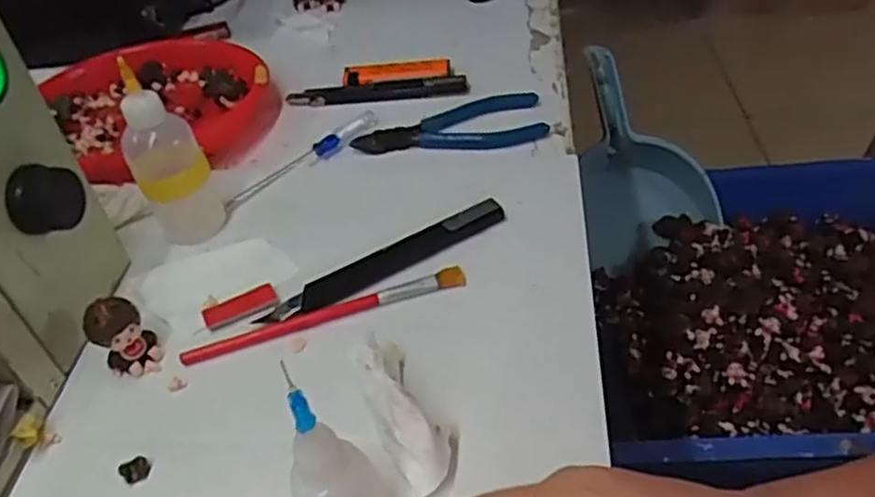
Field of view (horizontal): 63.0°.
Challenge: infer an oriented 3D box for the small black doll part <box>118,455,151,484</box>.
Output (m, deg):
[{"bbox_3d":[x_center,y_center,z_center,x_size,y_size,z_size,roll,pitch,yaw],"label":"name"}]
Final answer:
[{"bbox_3d":[-0.129,0.094,0.305,0.011,0.004,0.011,-3,43,3],"label":"small black doll part"}]

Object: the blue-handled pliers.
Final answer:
[{"bbox_3d":[0.008,-0.080,0.471,0.124,0.007,0.047,-10,43,-4],"label":"blue-handled pliers"}]

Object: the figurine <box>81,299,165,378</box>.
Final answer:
[{"bbox_3d":[-0.149,0.041,0.337,0.025,0.035,0.021,-28,47,-22],"label":"figurine"}]

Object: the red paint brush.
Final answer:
[{"bbox_3d":[-0.055,0.032,0.356,0.142,0.005,0.010,-15,44,-10],"label":"red paint brush"}]

